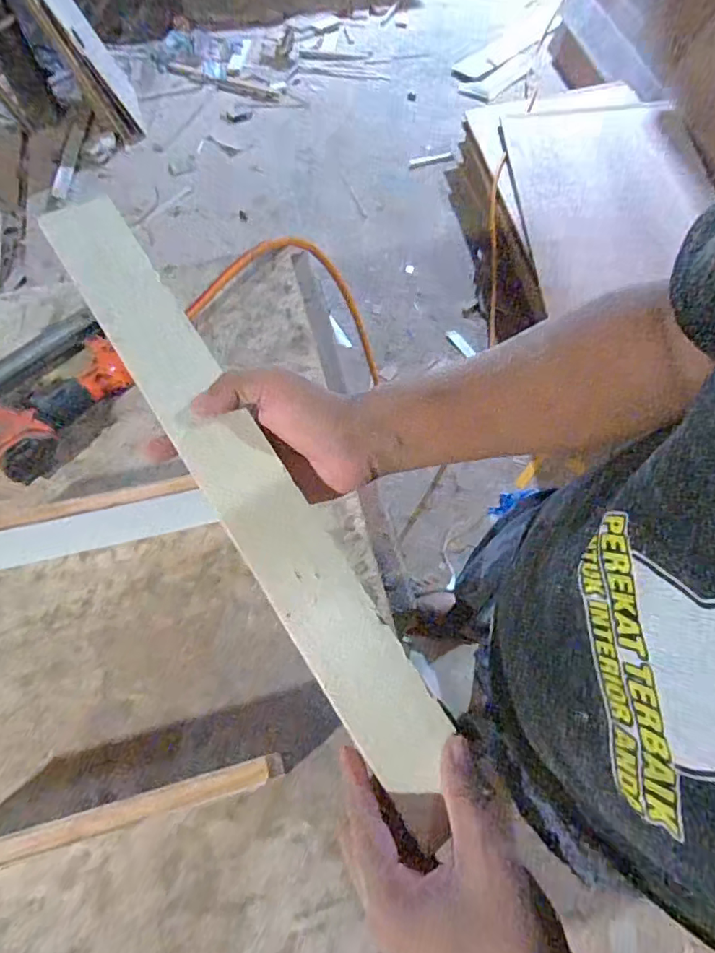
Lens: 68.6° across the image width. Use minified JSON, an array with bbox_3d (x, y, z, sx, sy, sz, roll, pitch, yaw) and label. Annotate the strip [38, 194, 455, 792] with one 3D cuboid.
[{"bbox_3d":[-0.086,-0.012,0.362,0.056,0.011,0.465,-31,80,-14],"label":"strip"}]

